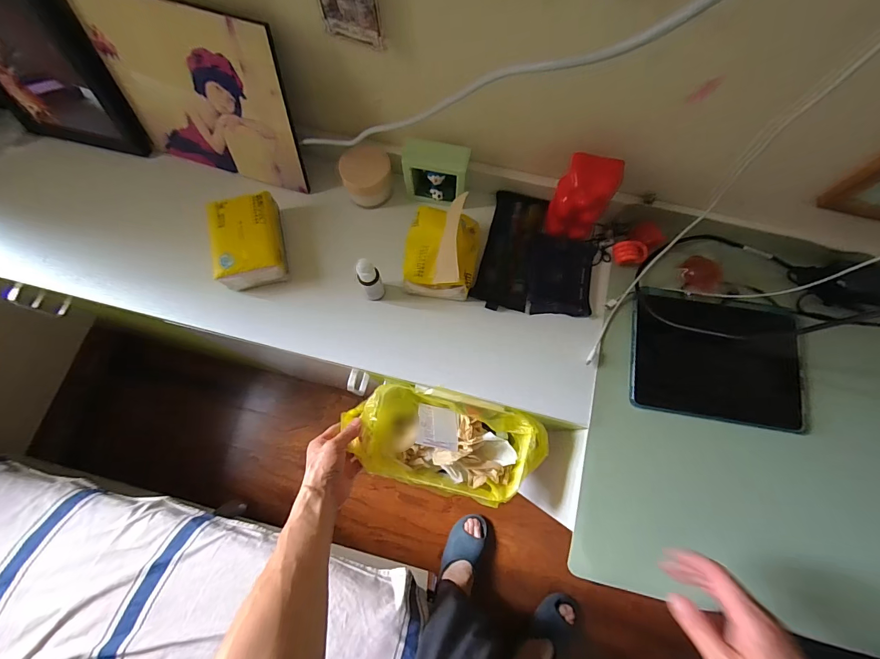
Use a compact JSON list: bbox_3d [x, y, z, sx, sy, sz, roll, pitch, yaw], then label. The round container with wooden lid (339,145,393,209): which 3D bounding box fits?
[{"bbox_3d":[-0.120,-0.254,0.634,0.083,0.067,0.064,-16,75,-4],"label":"round container with wooden lid"}]

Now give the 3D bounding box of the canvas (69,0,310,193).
[{"bbox_3d":[-0.356,-0.345,0.574,0.291,0.247,0.018,18,60,5],"label":"canvas"}]

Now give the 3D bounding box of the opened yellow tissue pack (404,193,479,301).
[{"bbox_3d":[0.003,-0.124,0.569,0.114,0.091,0.131,8,75,2],"label":"opened yellow tissue pack"}]

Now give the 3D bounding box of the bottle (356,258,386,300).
[{"bbox_3d":[-0.101,-0.071,0.566,0.030,0.102,0.026,-25,76,-7],"label":"bottle"}]

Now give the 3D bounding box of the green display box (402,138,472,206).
[{"bbox_3d":[-0.007,-0.246,0.609,0.100,0.100,0.043,9,75,2],"label":"green display box"}]

